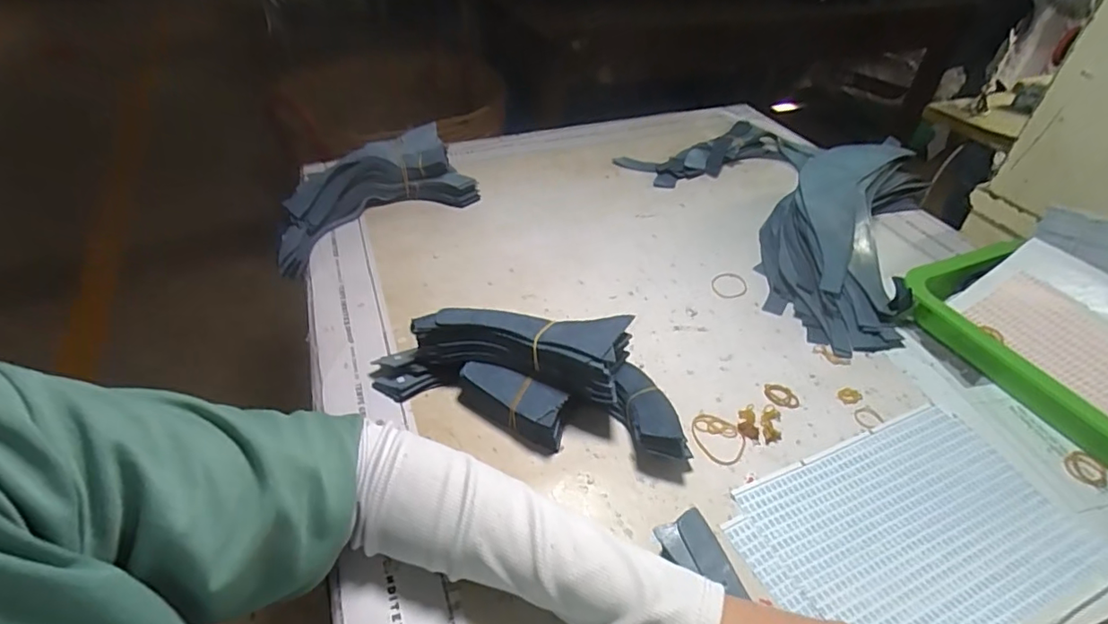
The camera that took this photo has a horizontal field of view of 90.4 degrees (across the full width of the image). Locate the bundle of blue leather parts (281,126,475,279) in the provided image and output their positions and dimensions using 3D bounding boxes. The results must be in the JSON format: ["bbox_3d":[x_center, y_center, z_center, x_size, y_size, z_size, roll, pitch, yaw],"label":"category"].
[{"bbox_3d":[-0.220,-0.140,0.636,0.234,0.073,0.116,-28,49,-30],"label":"bundle of blue leather parts"}]

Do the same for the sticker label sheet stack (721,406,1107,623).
[{"bbox_3d":[0.246,0.152,0.363,0.223,0.010,0.162,-16,44,-19],"label":"sticker label sheet stack"}]

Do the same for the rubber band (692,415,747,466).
[{"bbox_3d":[0.127,0.096,0.427,0.038,0.004,0.044,-16,44,-19],"label":"rubber band"}]

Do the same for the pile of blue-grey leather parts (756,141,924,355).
[{"bbox_3d":[0.321,-0.098,0.609,0.146,0.065,0.342,20,44,21],"label":"pile of blue-grey leather parts"}]

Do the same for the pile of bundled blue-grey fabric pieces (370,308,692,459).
[{"bbox_3d":[-0.023,0.047,0.432,0.240,0.067,0.086,9,41,9],"label":"pile of bundled blue-grey fabric pieces"}]

